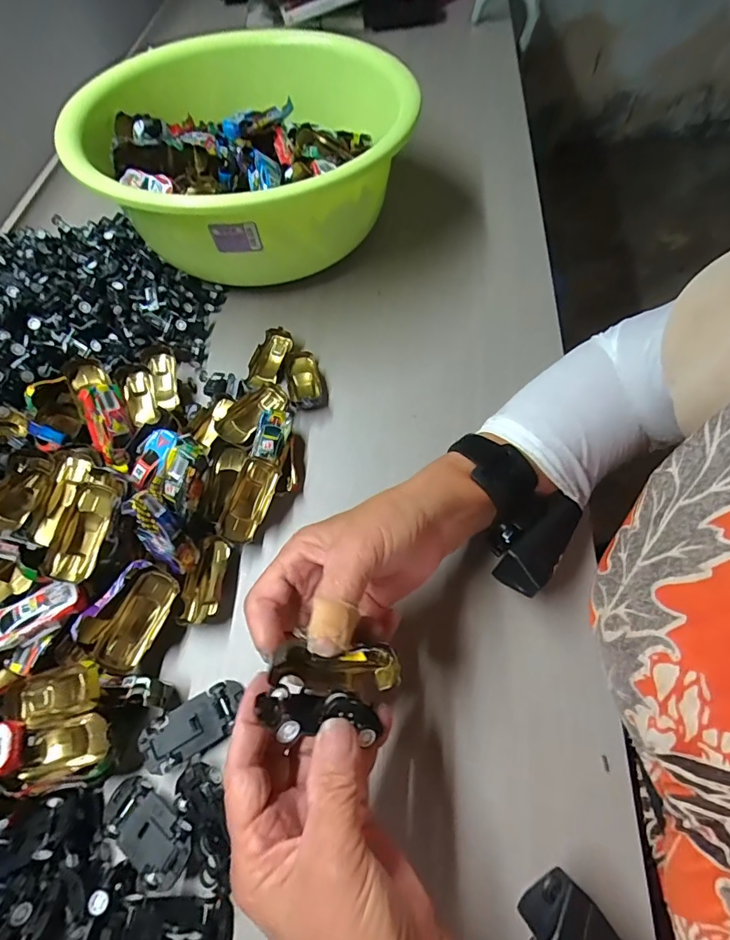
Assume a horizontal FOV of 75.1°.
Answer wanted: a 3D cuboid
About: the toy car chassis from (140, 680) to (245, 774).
[{"bbox_3d":[-0.105,0.158,0.294,0.062,0.011,0.031,-30,64,-14],"label":"toy car chassis"}]

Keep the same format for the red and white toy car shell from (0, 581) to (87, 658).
[{"bbox_3d":[-0.209,0.093,0.299,0.061,0.019,0.027,-31,65,-14],"label":"red and white toy car shell"}]

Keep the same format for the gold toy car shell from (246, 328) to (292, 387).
[{"bbox_3d":[-0.090,-0.101,0.439,0.032,0.020,0.064,15,63,10],"label":"gold toy car shell"}]

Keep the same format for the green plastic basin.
[{"bbox_3d":[-0.103,-0.307,0.486,0.283,0.132,0.293,-1,61,2],"label":"green plastic basin"}]

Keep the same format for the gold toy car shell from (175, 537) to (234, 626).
[{"bbox_3d":[-0.115,0.081,0.346,0.029,0.023,0.062,4,62,4],"label":"gold toy car shell"}]

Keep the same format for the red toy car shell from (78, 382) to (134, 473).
[{"bbox_3d":[-0.184,-0.031,0.344,0.025,0.014,0.061,-11,98,-4],"label":"red toy car shell"}]

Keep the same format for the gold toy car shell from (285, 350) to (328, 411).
[{"bbox_3d":[-0.055,-0.081,0.426,0.032,0.017,0.067,-13,62,-5],"label":"gold toy car shell"}]

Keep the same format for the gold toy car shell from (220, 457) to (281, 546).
[{"bbox_3d":[-0.085,0.023,0.354,0.027,0.011,0.063,19,83,12],"label":"gold toy car shell"}]

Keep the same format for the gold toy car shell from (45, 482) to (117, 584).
[{"bbox_3d":[-0.183,0.041,0.312,0.027,0.018,0.062,12,76,9],"label":"gold toy car shell"}]

